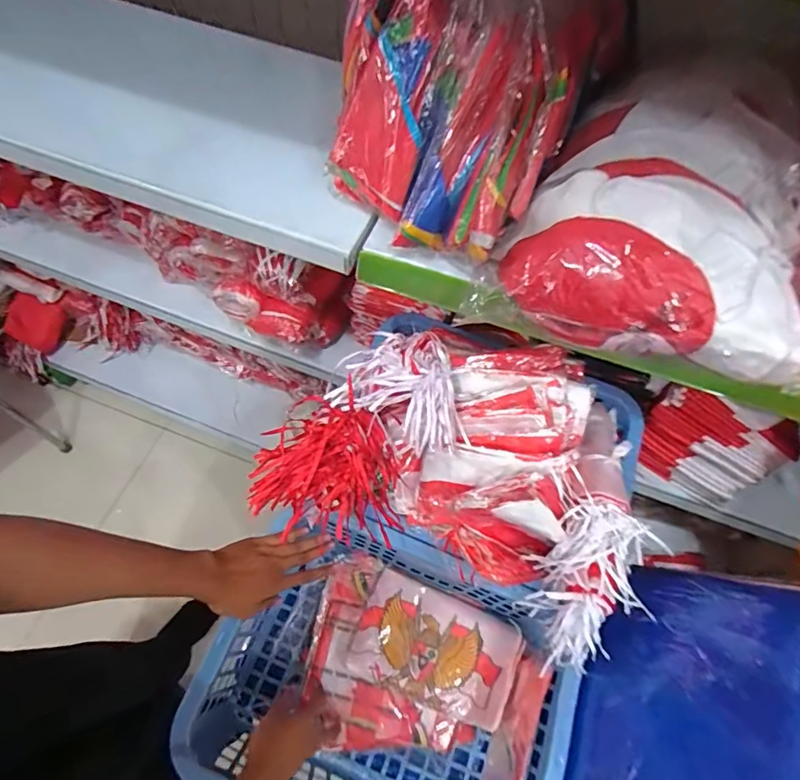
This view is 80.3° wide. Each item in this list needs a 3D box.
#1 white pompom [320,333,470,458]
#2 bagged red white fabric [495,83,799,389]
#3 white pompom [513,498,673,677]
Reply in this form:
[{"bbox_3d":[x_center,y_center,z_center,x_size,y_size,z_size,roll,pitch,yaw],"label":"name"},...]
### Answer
[{"bbox_3d":[0.010,0.005,0.558,0.153,0.083,0.122,30,66,11],"label":"white pompom"},{"bbox_3d":[0.270,-0.169,0.471,0.269,0.097,0.270,21,64,7],"label":"bagged red white fabric"},{"bbox_3d":[0.217,0.231,0.563,0.121,0.110,0.166,37,67,14],"label":"white pompom"}]

